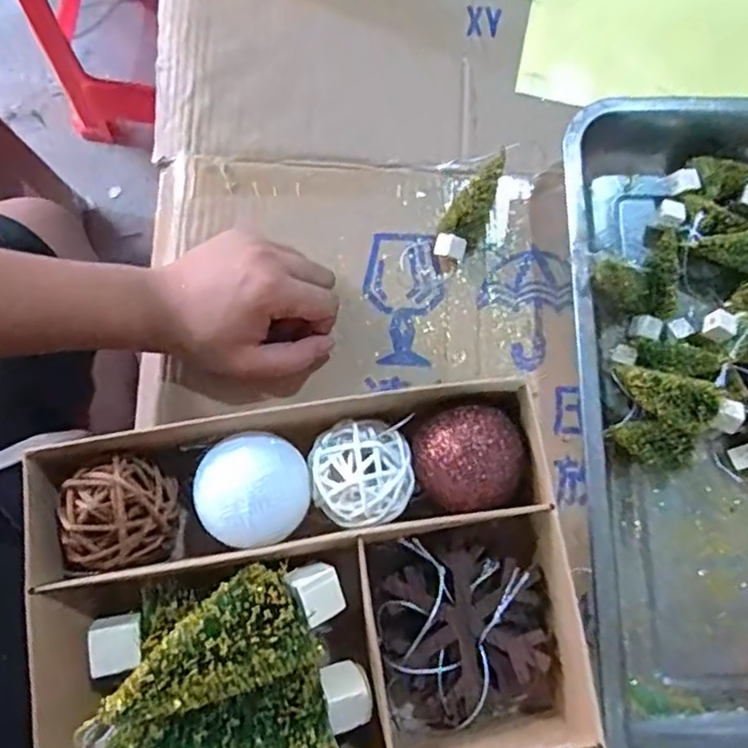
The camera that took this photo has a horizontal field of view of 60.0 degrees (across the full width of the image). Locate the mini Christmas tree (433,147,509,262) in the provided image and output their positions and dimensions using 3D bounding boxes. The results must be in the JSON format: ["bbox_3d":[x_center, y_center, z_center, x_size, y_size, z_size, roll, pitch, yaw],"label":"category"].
[{"bbox_3d":[0.072,-0.119,0.463,0.030,0.024,0.081,28,97,4],"label":"mini Christmas tree"}]

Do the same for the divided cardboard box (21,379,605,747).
[{"bbox_3d":[-0.017,0.116,0.204,0.174,0.048,0.213,-9,80,-4],"label":"divided cardboard box"}]

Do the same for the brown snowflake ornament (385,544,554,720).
[{"bbox_3d":[0.031,0.085,0.215,0.048,0.009,0.049,-4,80,-3],"label":"brown snowflake ornament"}]

